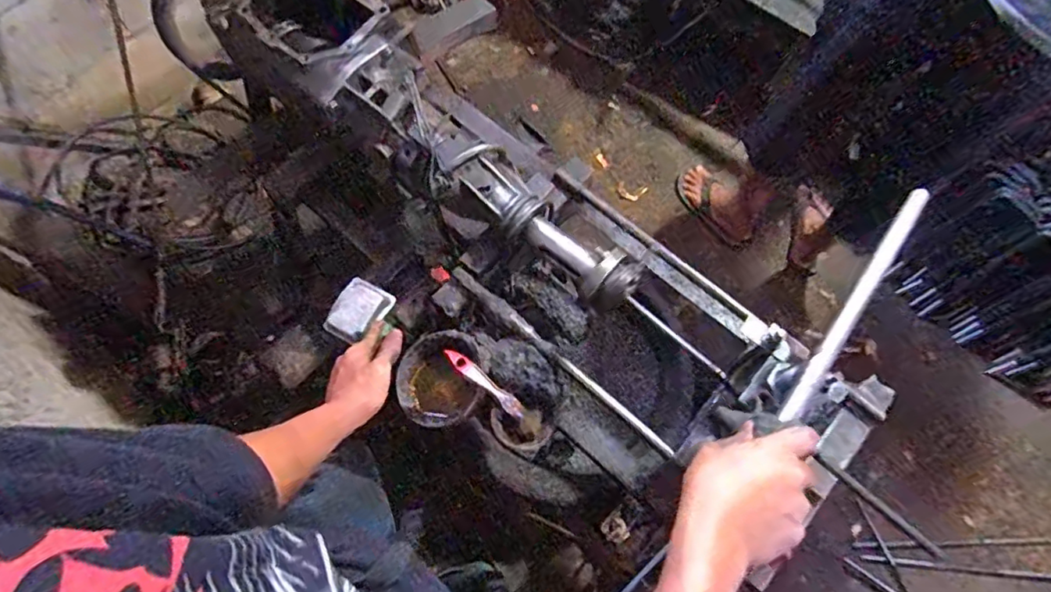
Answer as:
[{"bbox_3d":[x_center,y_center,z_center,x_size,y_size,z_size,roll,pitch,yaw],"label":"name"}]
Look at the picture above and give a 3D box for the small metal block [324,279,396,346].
[{"bbox_3d":[-0.236,0.022,0.778,0.065,0.023,0.085,29,75,9],"label":"small metal block"}]

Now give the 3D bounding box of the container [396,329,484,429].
[{"bbox_3d":[-0.113,0.111,0.737,0.119,0.043,0.110,0,71,1],"label":"container"}]

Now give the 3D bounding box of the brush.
[{"bbox_3d":[-0.037,0.123,0.709,0.170,0.016,0.026,44,75,-22],"label":"brush"}]

